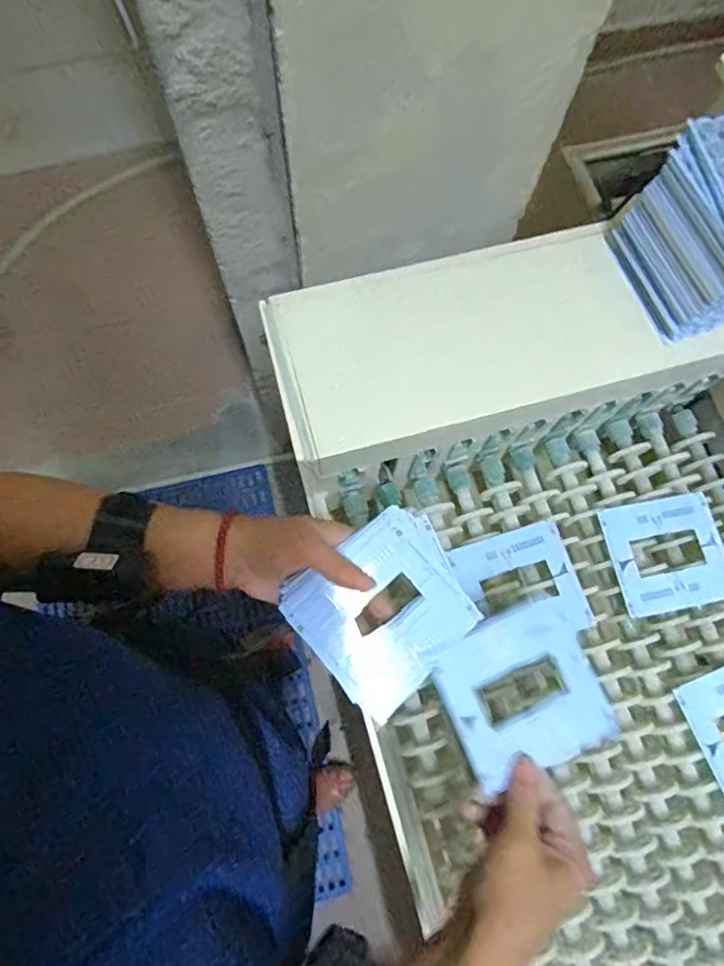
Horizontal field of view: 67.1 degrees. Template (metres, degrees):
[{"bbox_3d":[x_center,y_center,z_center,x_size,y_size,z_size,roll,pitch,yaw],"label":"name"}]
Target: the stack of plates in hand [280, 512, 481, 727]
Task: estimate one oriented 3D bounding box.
[{"bbox_3d":[0.021,0.094,0.410,0.127,0.024,0.115,-37,77,-10],"label":"stack of plates in hand"}]

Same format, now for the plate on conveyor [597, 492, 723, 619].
[{"bbox_3d":[0.284,0.066,0.506,0.107,0.007,0.100,-11,74,-4],"label":"plate on conveyor"}]

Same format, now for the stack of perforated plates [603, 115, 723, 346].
[{"bbox_3d":[0.275,-0.198,0.433,0.098,0.103,0.122,-20,76,-6],"label":"stack of perforated plates"}]

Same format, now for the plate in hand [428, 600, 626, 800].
[{"bbox_3d":[0.118,0.154,0.402,0.112,0.010,0.105,-23,75,-6],"label":"plate in hand"}]

